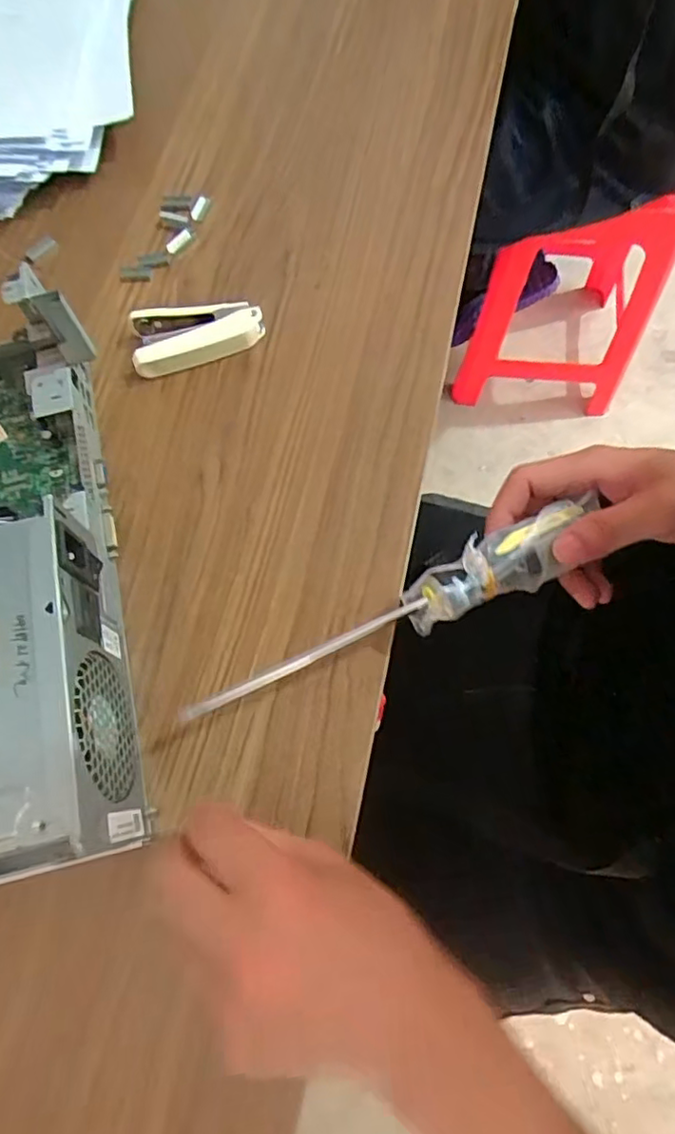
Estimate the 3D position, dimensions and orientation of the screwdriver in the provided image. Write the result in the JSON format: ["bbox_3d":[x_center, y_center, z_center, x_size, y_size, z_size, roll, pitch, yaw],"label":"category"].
[{"bbox_3d":[0.033,0.025,0.323,0.237,0.031,0.034,-25,74,-8],"label":"screwdriver"}]

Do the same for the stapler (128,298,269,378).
[{"bbox_3d":[-0.095,-0.156,0.412,0.086,0.023,0.038,-9,70,-1],"label":"stapler"}]

